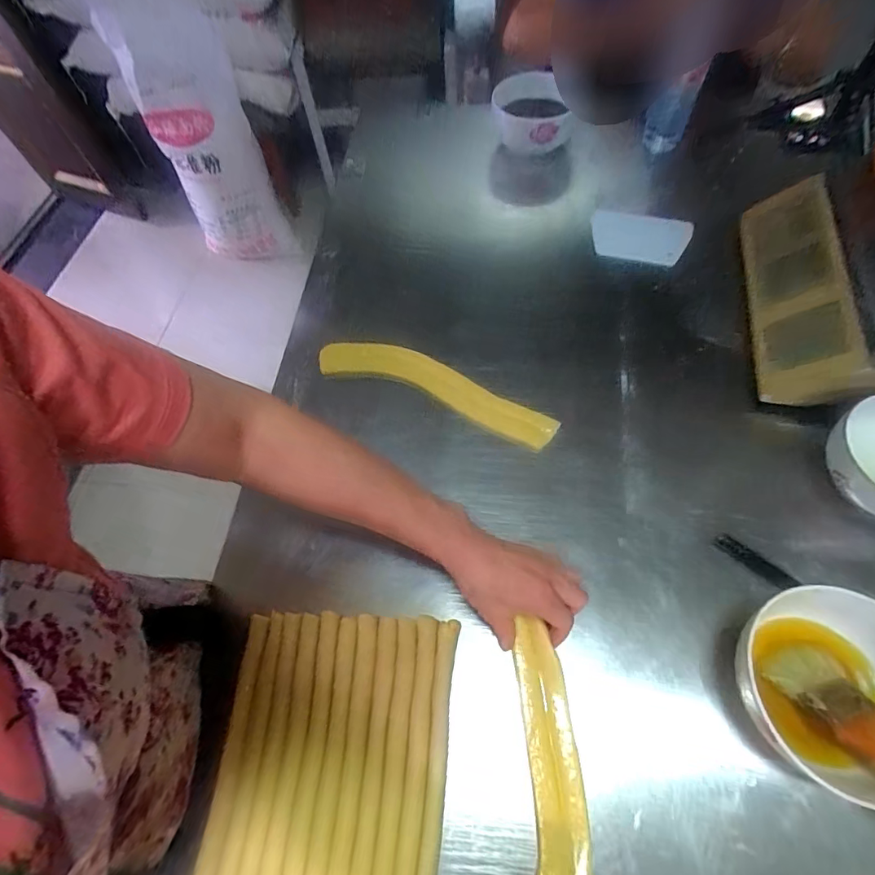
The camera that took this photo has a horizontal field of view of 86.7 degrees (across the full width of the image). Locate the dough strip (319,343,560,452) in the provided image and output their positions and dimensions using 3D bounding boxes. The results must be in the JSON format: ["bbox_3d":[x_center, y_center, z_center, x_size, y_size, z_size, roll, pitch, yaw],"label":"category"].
[{"bbox_3d":[-0.001,-0.068,0.602,0.317,0.018,0.070,21,64,14],"label":"dough strip"}]

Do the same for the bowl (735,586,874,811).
[{"bbox_3d":[0.318,0.208,0.382,0.144,0.084,0.144,-2,61,3],"label":"bowl"}]

